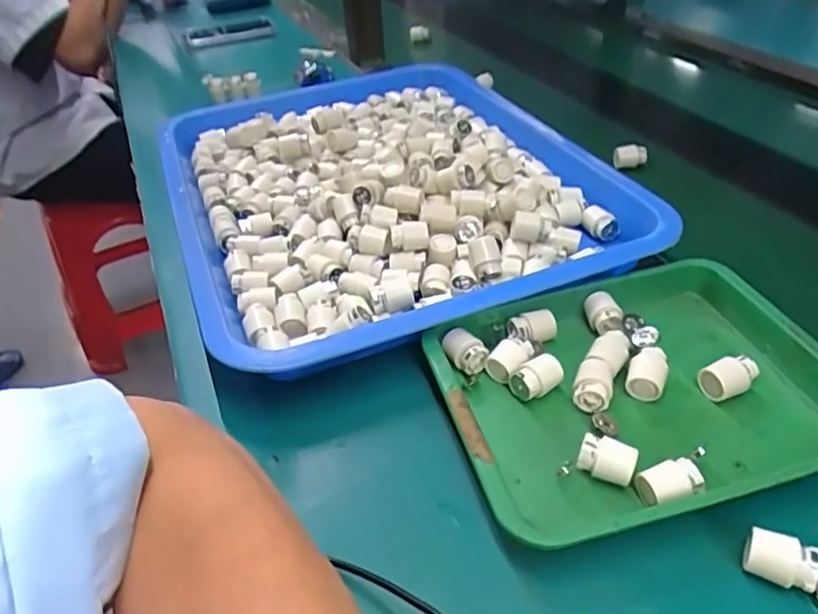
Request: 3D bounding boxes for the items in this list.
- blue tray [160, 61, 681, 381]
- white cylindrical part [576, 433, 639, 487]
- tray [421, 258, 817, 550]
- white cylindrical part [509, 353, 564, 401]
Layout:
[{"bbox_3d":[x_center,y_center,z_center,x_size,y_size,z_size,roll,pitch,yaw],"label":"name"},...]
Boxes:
[{"bbox_3d":[-0.030,-0.121,0.531,0.331,0.049,0.425,-16,41,-16],"label":"blue tray"},{"bbox_3d":[0.100,0.078,0.309,0.027,0.018,0.016,14,42,20],"label":"white cylindrical part"},{"bbox_3d":[0.127,0.042,0.347,0.210,0.030,0.160,-12,40,-11],"label":"tray"},{"bbox_3d":[0.075,0.042,0.357,0.028,0.019,0.017,-28,45,-28],"label":"white cylindrical part"}]

